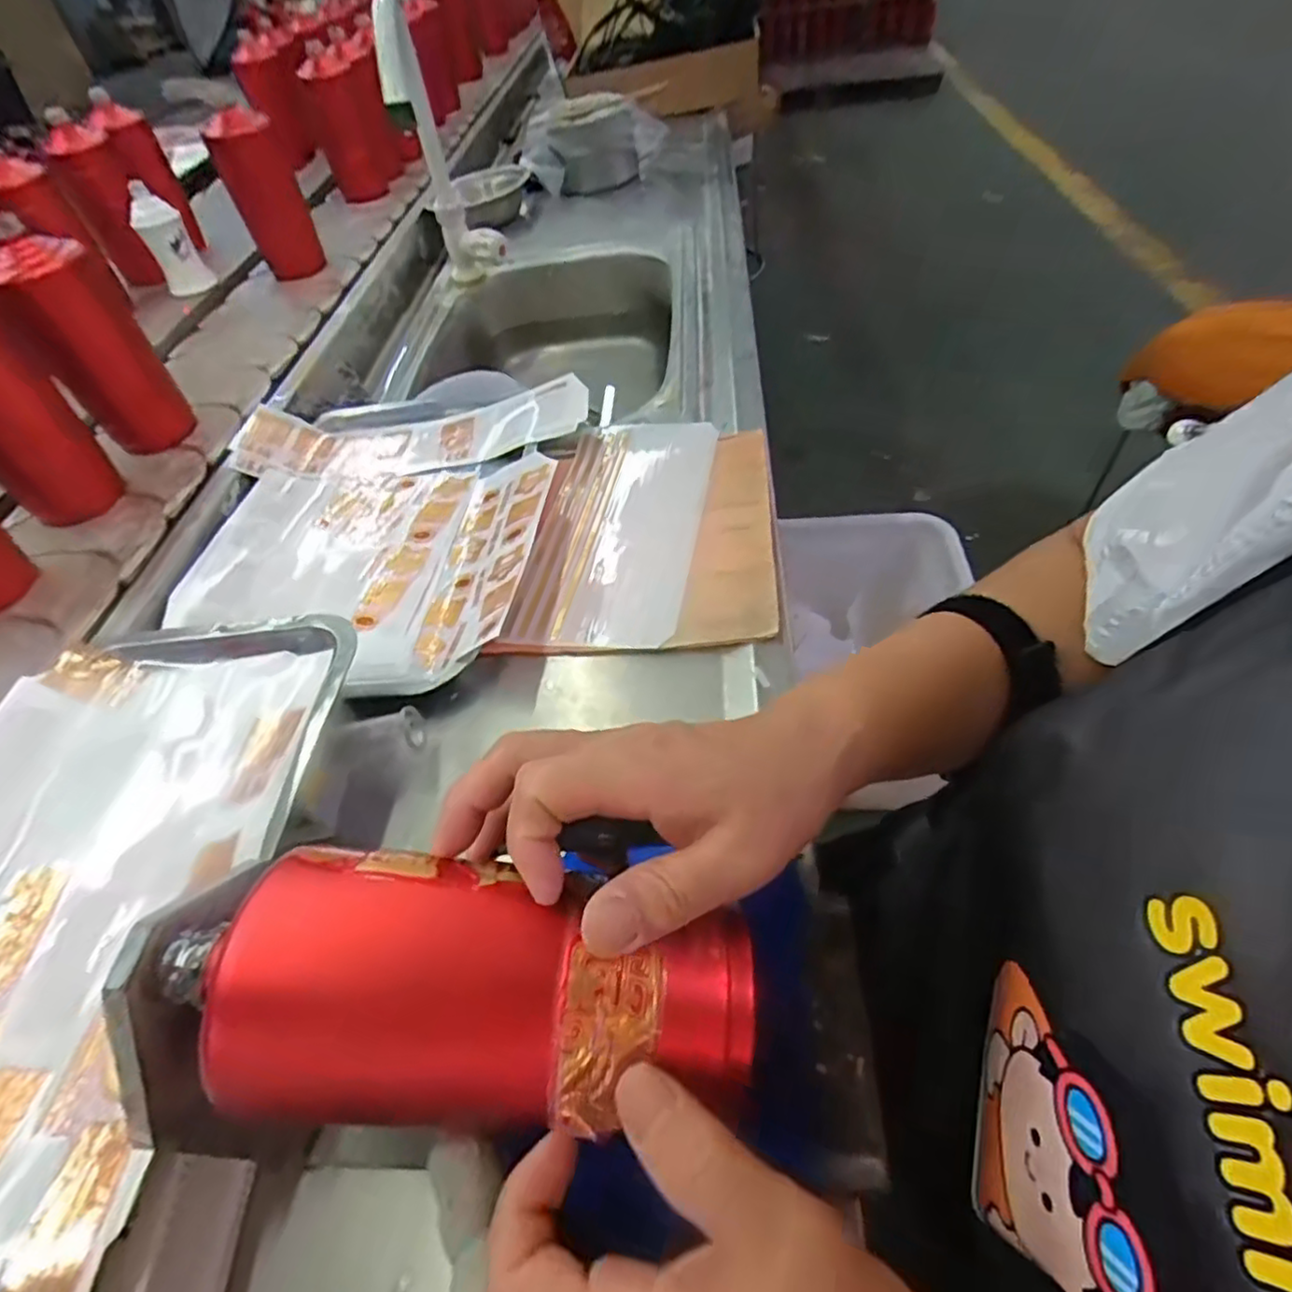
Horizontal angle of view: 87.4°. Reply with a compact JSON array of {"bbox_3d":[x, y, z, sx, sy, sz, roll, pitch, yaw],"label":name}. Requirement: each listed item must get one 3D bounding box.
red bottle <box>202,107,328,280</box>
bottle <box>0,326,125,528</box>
[{"bbox_3d":[-0.486,-0.574,0.869,0.074,0.167,0.069,-32,53,-18],"label":"red bottle"},{"bbox_3d":[-0.518,-0.189,0.554,0.067,0.169,0.061,-7,51,0],"label":"bottle"}]

